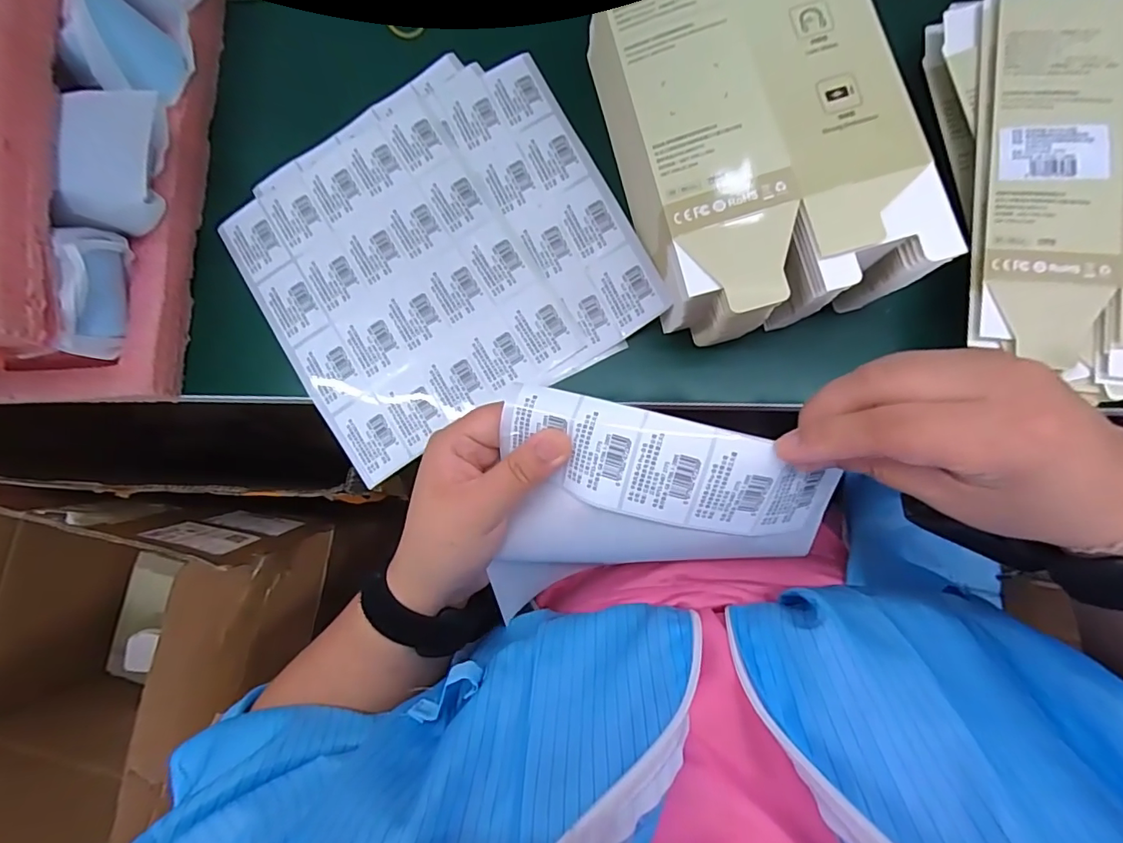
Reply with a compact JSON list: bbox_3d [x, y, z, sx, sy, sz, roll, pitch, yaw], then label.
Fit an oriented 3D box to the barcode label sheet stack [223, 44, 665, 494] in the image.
[{"bbox_3d":[-0.084,-0.111,0.327,0.227,0.012,0.227,-28,81,1],"label":"barcode label sheet stack"}]

